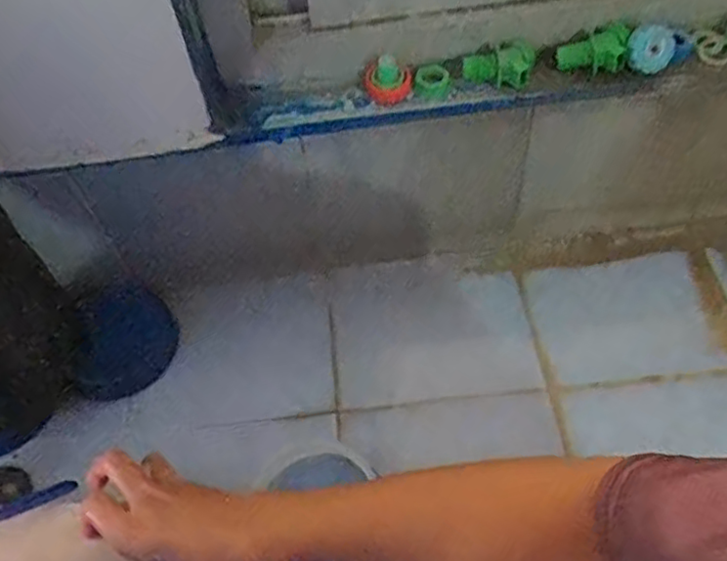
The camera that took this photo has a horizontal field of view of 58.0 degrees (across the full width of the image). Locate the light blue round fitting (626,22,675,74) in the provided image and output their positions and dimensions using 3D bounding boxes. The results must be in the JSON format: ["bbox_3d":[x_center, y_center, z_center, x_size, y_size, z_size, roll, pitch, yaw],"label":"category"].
[{"bbox_3d":[0.241,-0.194,0.547,0.050,0.038,0.018,-19,55,-9],"label":"light blue round fitting"}]

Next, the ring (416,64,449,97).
[{"bbox_3d":[0.060,-0.172,0.566,0.028,0.016,0.024,-1,55,4],"label":"ring"}]

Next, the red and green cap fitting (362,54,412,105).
[{"bbox_3d":[0.020,-0.169,0.552,0.040,0.033,0.027,5,55,8],"label":"red and green cap fitting"}]

